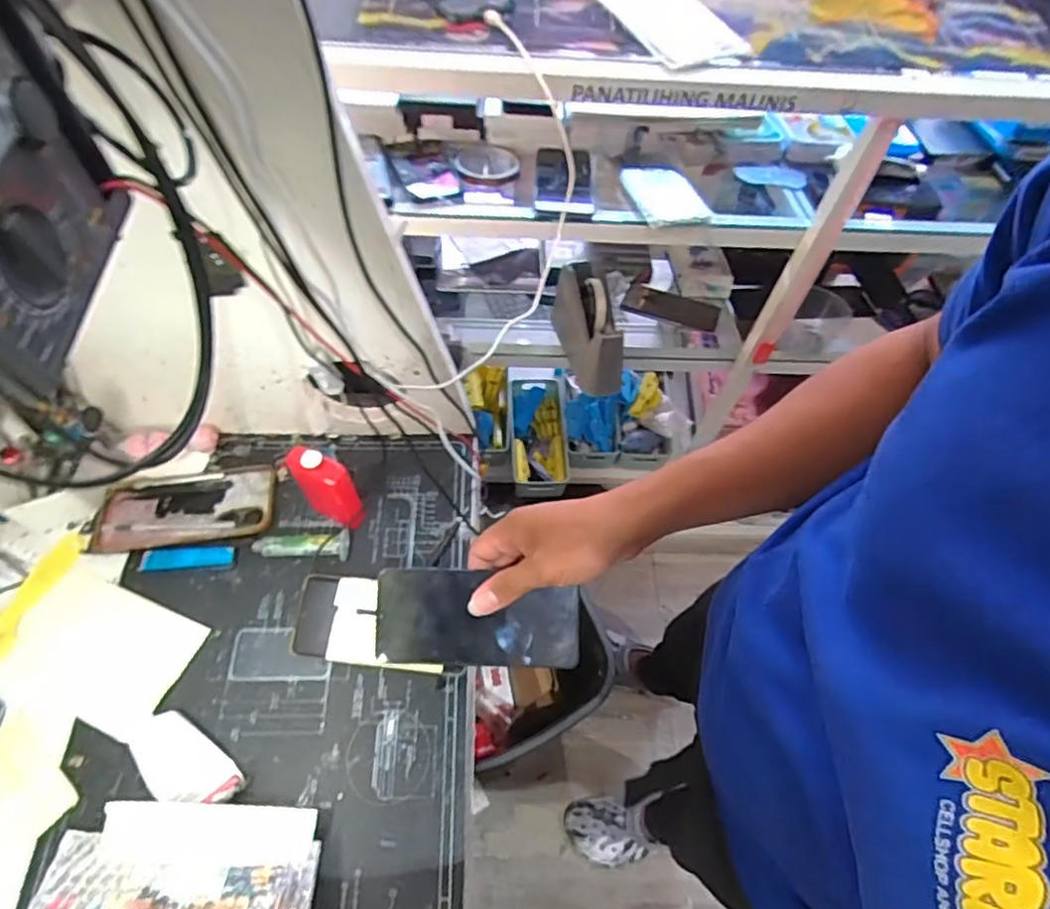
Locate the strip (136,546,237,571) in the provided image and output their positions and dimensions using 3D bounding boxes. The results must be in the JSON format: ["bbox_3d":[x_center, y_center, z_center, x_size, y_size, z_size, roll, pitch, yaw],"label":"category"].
[{"bbox_3d":[-0.330,0.102,0.595,0.087,0.004,0.021,-1,74,-5],"label":"strip"}]

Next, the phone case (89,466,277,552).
[{"bbox_3d":[-0.342,0.054,0.618,0.166,0.017,0.078,-5,61,-6],"label":"phone case"}]

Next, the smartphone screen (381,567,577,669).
[{"bbox_3d":[-0.036,0.125,0.466,0.154,0.009,0.068,2,78,2],"label":"smartphone screen"}]

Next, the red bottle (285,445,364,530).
[{"bbox_3d":[-0.188,0.031,0.577,0.063,0.103,0.023,21,61,9],"label":"red bottle"}]

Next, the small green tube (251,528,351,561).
[{"bbox_3d":[-0.220,0.088,0.600,0.092,0.013,0.026,2,60,-2],"label":"small green tube"}]

